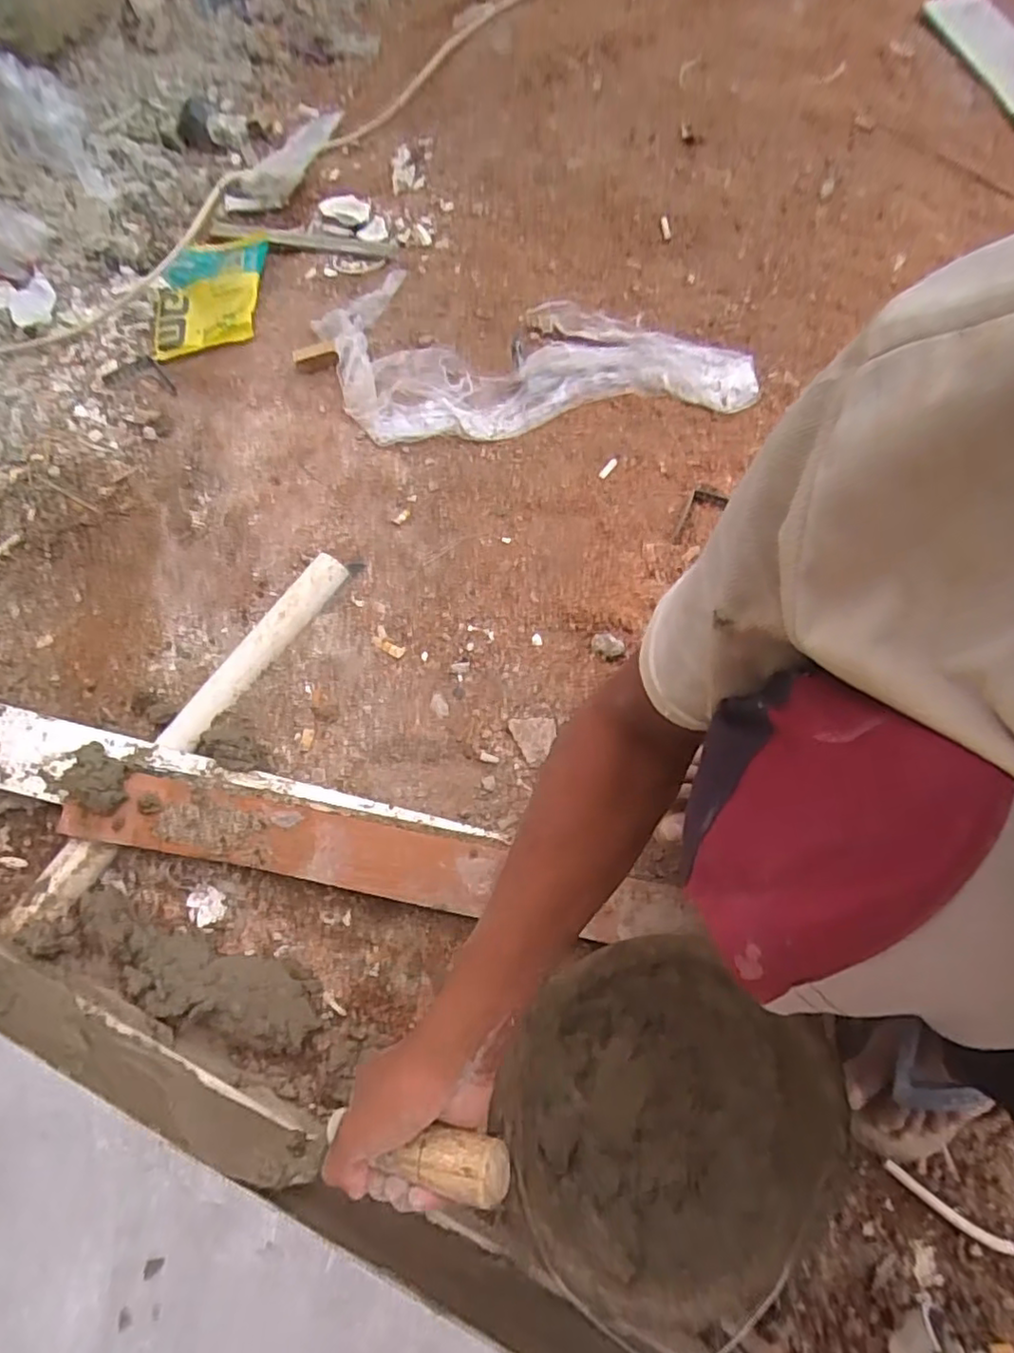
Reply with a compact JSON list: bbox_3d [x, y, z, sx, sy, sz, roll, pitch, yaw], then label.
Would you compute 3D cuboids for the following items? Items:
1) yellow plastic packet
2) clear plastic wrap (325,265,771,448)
[{"bbox_3d":[-0.439,-0.575,0.968,0.166,0.042,0.235,-6,72,11],"label":"yellow plastic packet"},{"bbox_3d":[0.019,-0.447,0.878,0.540,0.044,0.282,-3,74,-2],"label":"clear plastic wrap"}]

